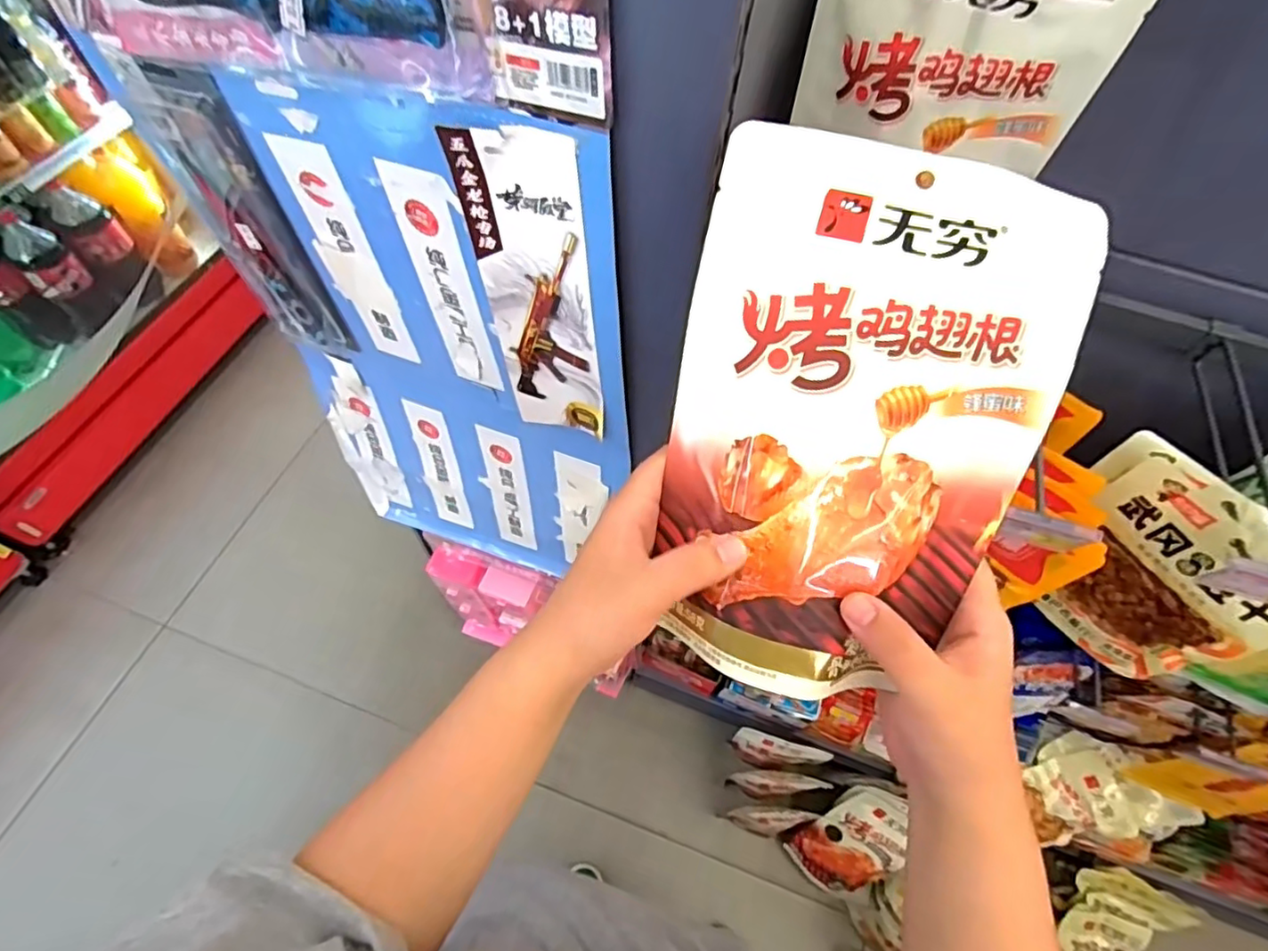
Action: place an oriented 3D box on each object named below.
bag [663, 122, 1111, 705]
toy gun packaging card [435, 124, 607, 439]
[{"bbox_3d":[0.097,-0.018,0.283,0.159,0.023,0.242,14,101,4],"label":"bag"},{"bbox_3d":[-0.064,-0.113,0.428,0.093,0.249,0.012,17,60,5],"label":"toy gun packaging card"}]

